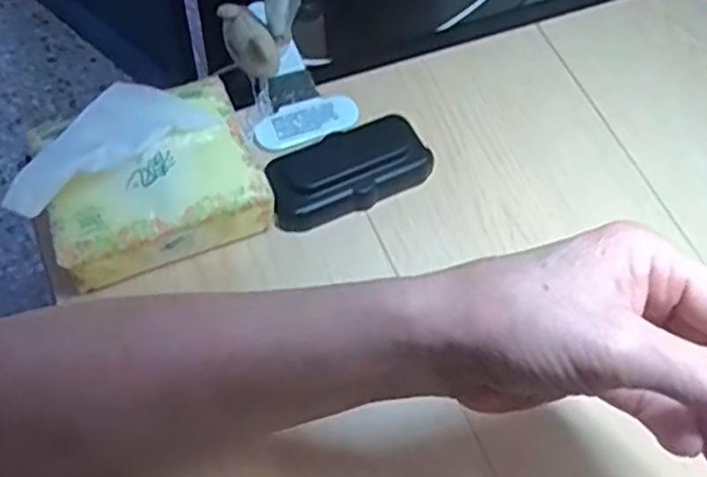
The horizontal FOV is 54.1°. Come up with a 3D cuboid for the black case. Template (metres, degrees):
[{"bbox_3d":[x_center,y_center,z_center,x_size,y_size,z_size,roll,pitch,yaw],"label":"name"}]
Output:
[{"bbox_3d":[-0.005,-0.042,0.455,0.106,0.035,0.050,-24,66,-16],"label":"black case"}]

